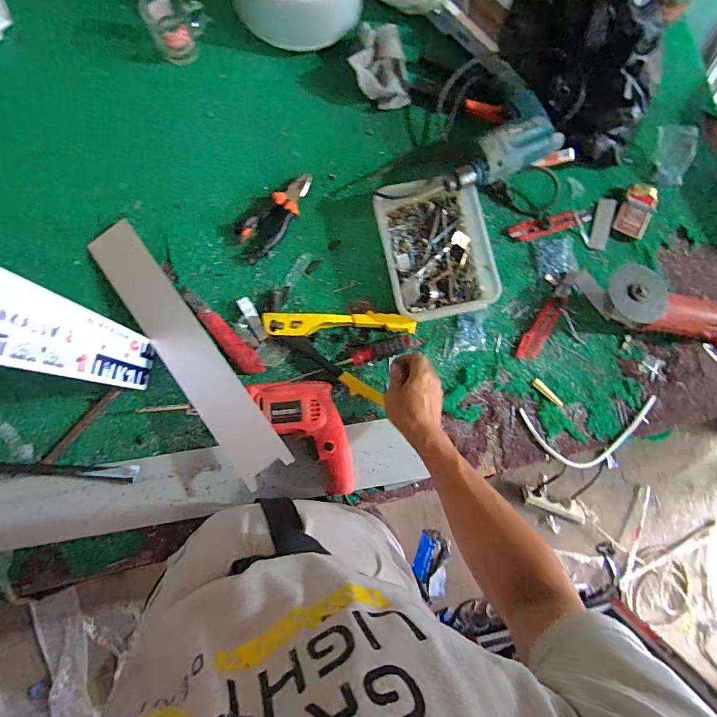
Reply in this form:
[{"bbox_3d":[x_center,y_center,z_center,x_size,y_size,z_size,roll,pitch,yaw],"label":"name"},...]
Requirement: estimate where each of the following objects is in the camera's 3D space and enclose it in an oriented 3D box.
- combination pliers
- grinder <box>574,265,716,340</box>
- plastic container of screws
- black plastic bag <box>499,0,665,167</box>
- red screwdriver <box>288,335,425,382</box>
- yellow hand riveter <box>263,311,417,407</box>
[{"bbox_3d":[-0.140,-0.236,0.716,0.179,0.016,0.063,-42,89,-7],"label":"combination pliers"},{"bbox_3d":[0.516,-0.074,0.694,0.274,0.092,0.081,17,84,-3],"label":"grinder"},{"bbox_3d":[0.127,-0.178,0.691,0.165,0.049,0.211,-12,86,-6],"label":"plastic container of screws"},{"bbox_3d":[0.379,-0.490,0.692,0.196,0.142,0.310,-30,88,-6],"label":"black plastic bag"},{"bbox_3d":[0.000,-0.001,0.685,0.223,0.024,0.026,-17,87,-6],"label":"red screwdriver"},{"bbox_3d":[-0.034,-0.040,0.682,0.219,0.026,0.142,27,84,-2],"label":"yellow hand riveter"}]

